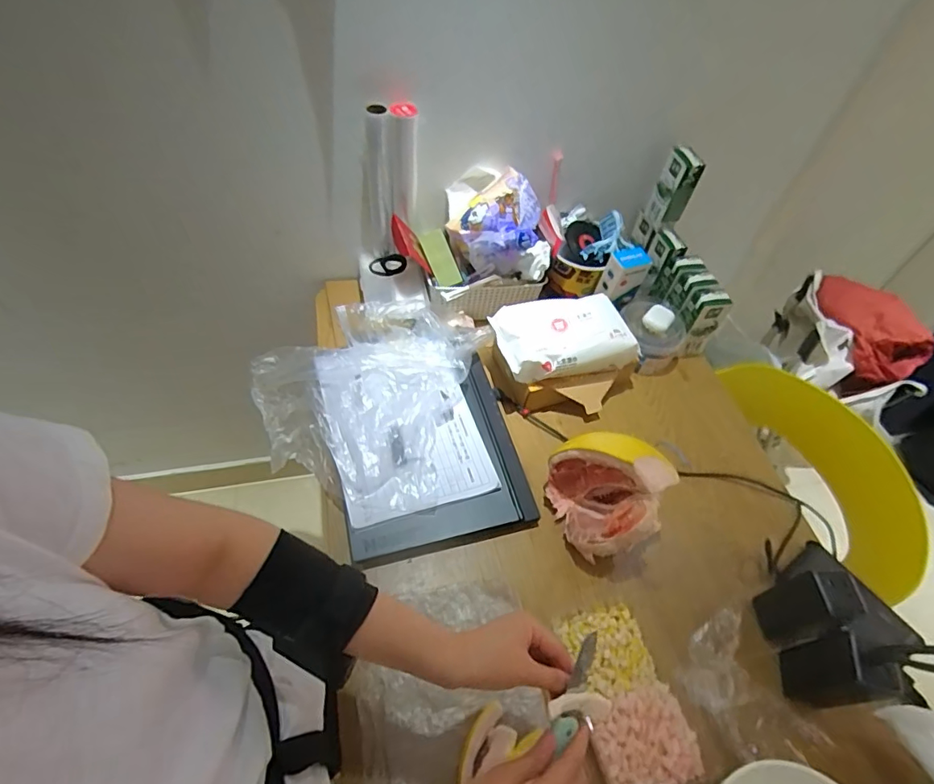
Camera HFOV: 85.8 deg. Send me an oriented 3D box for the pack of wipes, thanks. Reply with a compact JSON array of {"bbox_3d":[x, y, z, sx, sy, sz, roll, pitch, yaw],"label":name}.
[{"bbox_3d":[0.155,-0.088,0.813,0.215,0.075,0.118,-10,54,-13],"label":"pack of wipes"}]

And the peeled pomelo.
[{"bbox_3d":[0.192,0.133,0.679,0.120,0.158,0.151,-12,55,-14],"label":"peeled pomelo"}]

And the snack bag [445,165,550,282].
[{"bbox_3d":[0.055,-0.287,0.865,0.172,0.126,0.148,0,53,-6],"label":"snack bag"}]

